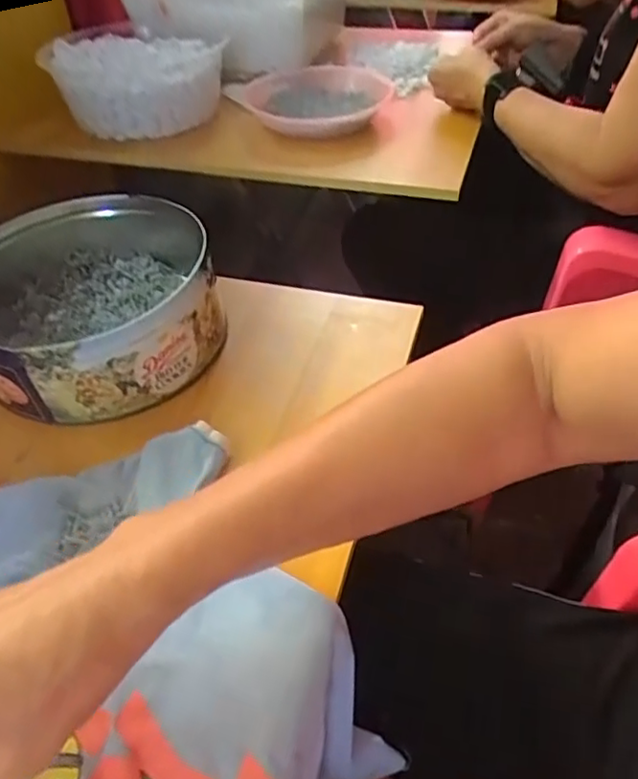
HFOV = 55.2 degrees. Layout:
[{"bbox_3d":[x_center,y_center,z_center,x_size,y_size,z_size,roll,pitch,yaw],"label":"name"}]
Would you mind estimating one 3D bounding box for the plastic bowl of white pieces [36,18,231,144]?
[{"bbox_3d":[-0.236,-0.426,0.843,0.152,0.084,0.208,22,48,23],"label":"plastic bowl of white pieces"}]

